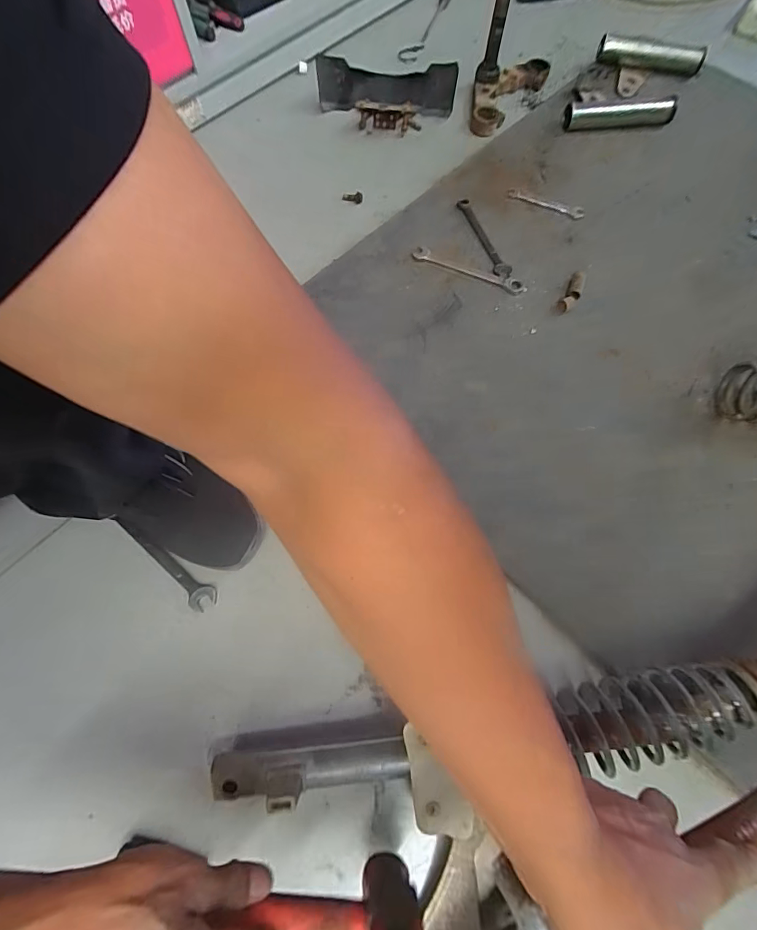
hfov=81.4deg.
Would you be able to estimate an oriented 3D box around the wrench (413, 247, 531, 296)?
[{"bbox_3d":[0.132,-0.283,0.641,0.169,0.009,0.025,23,71,7],"label":"wrench"}]

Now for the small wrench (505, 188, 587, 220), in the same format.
[{"bbox_3d":[0.265,-0.413,0.697,0.121,0.008,0.026,20,71,6],"label":"small wrench"}]

